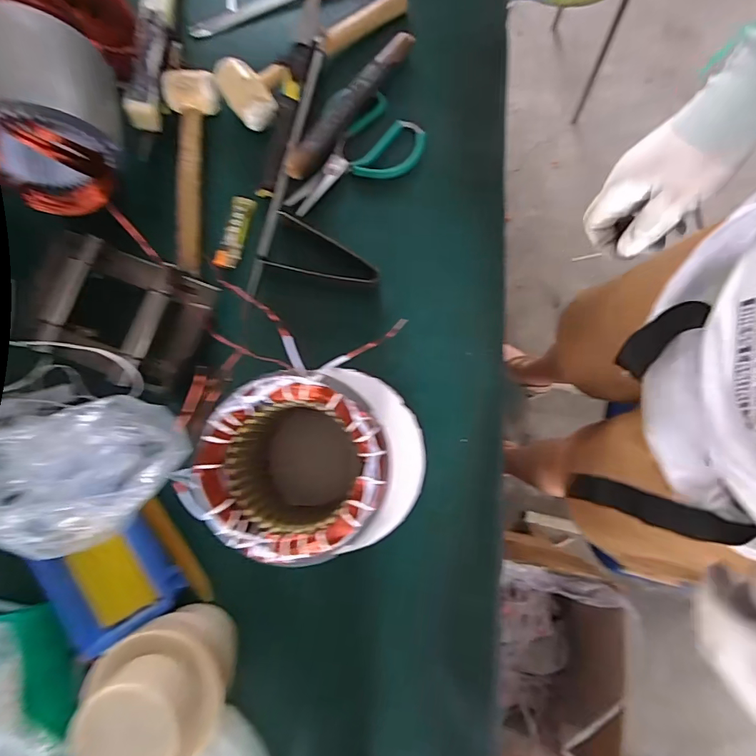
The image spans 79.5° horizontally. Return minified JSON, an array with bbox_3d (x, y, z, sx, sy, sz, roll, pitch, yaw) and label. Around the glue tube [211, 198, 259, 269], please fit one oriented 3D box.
[{"bbox_3d":[-0.172,-0.176,0.548,0.028,0.015,0.088,14,78,3],"label":"glue tube"}]

